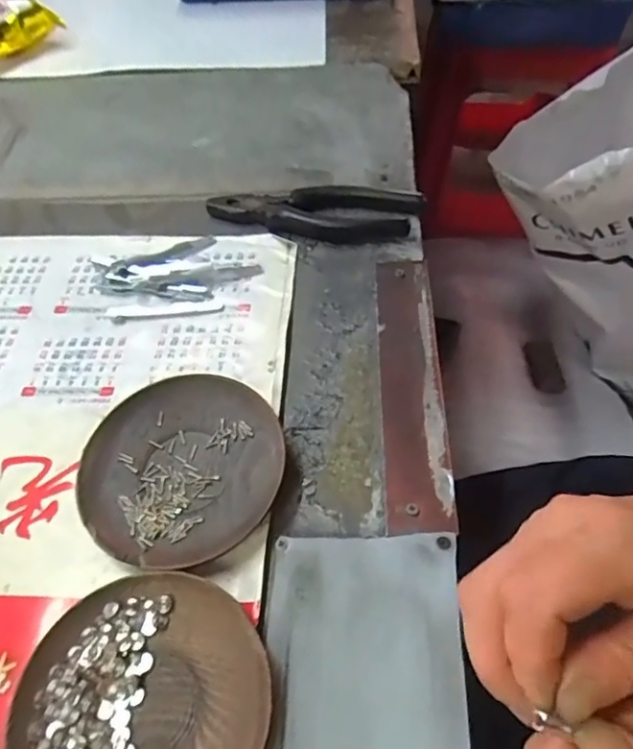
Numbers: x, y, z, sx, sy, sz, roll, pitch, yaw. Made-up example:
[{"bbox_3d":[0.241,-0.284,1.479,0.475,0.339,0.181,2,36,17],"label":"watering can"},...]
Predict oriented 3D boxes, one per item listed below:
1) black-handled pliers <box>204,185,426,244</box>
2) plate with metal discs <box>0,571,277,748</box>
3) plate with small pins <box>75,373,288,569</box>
[{"bbox_3d":[-0.003,-0.127,0.467,0.164,0.016,0.051,3,55,7],"label":"black-handled pliers"},{"bbox_3d":[-0.079,0.152,0.276,0.116,0.016,0.111,-2,54,3],"label":"plate with metal discs"},{"bbox_3d":[-0.078,0.053,0.346,0.113,0.018,0.113,-2,54,3],"label":"plate with small pins"}]

